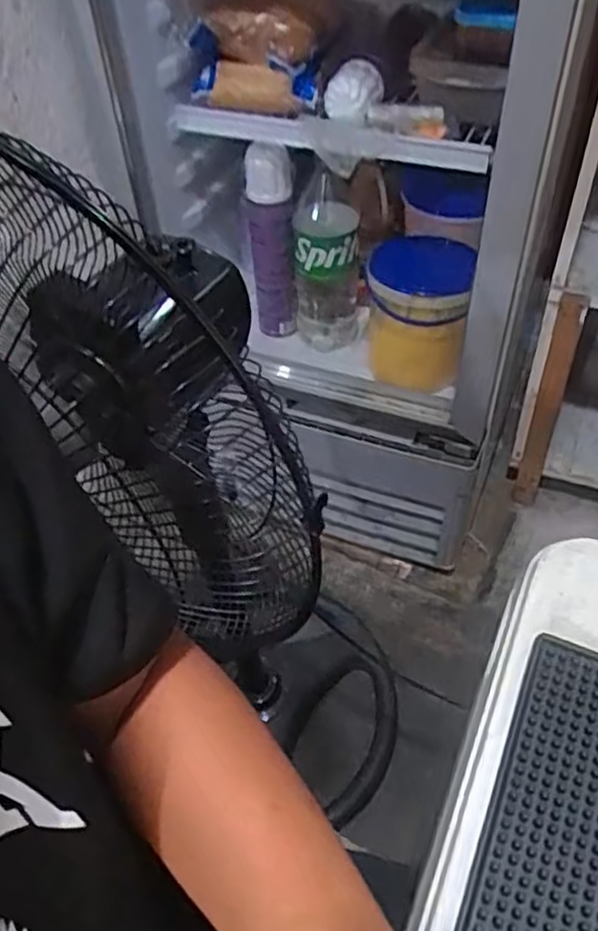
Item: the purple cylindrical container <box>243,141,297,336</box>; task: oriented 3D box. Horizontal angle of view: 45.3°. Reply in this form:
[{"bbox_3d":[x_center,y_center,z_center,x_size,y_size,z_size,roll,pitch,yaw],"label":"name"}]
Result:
[{"bbox_3d":[-0.041,-0.326,1.049,0.066,0.290,0.074,-6,47,-1],"label":"purple cylindrical container"}]

